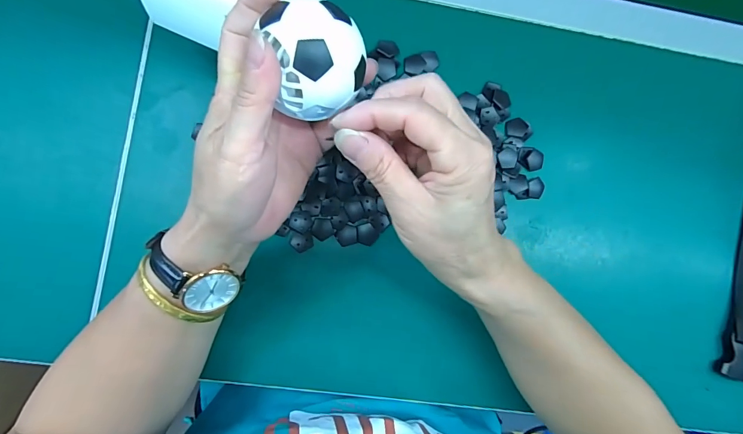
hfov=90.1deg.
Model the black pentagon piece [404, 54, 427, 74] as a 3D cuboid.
[{"bbox_3d":[0.038,-0.135,0.326,0.018,0.005,0.017,-9,87,-8],"label":"black pentagon piece"}]

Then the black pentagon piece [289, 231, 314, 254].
[{"bbox_3d":[-0.058,0.021,0.308,0.019,0.004,0.017,2,86,-7],"label":"black pentagon piece"}]

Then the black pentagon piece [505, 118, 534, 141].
[{"bbox_3d":[0.131,-0.078,0.331,0.020,0.007,0.023,-29,90,-9],"label":"black pentagon piece"}]

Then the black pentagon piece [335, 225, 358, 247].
[{"bbox_3d":[-0.021,0.016,0.312,0.018,0.004,0.017,-18,88,-8],"label":"black pentagon piece"}]

